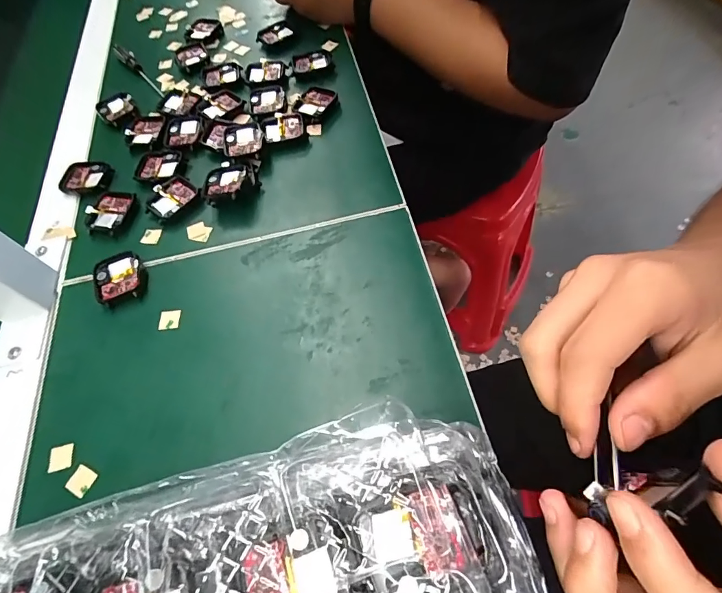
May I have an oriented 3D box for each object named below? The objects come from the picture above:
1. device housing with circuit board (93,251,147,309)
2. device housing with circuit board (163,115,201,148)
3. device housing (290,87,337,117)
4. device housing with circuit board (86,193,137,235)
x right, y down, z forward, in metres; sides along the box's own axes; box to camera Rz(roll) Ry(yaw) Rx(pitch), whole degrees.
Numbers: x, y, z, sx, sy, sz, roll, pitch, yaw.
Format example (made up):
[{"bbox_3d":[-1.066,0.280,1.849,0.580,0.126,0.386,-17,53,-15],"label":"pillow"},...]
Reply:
[{"bbox_3d":[-0.197,-0.015,0.331,0.038,0.011,0.044,-19,61,-3],"label":"device housing with circuit board"},{"bbox_3d":[-0.181,-0.166,0.410,0.037,0.006,0.048,-7,60,0],"label":"device housing with circuit board"},{"bbox_3d":[-0.048,-0.199,0.423,0.034,0.013,0.044,24,67,19],"label":"device housing"},{"bbox_3d":[-0.230,-0.076,0.369,0.038,0.007,0.042,5,62,10],"label":"device housing with circuit board"}]

